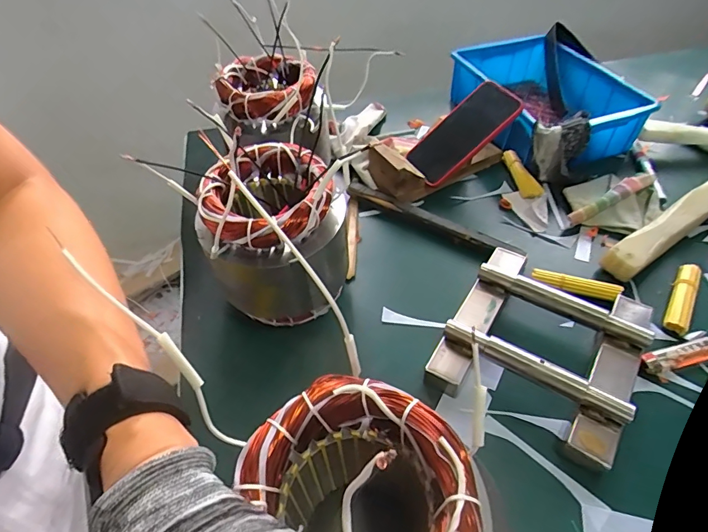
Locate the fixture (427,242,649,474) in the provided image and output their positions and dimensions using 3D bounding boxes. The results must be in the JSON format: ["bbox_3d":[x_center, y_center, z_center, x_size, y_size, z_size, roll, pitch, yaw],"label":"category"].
[{"bbox_3d":[0.198,0.077,0.460,0.180,0.043,0.196,24,54,23],"label":"fixture"}]

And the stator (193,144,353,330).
[{"bbox_3d":[-0.084,-0.022,0.476,0.128,0.165,0.131,-1,48,1],"label":"stator"}]

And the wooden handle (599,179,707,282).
[{"bbox_3d":[0.448,-0.074,0.577,0.336,0.038,0.038,-29,53,-21],"label":"wooden handle"}]

